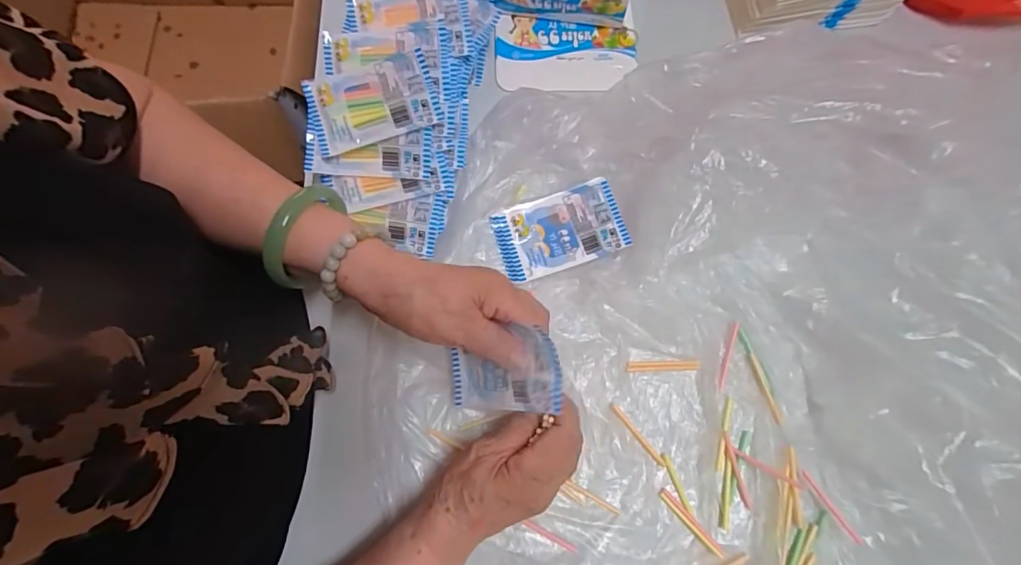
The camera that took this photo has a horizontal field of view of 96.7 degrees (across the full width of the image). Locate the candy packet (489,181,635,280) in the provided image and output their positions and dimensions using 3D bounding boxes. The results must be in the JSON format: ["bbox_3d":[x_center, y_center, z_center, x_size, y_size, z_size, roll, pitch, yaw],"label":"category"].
[{"bbox_3d":[0.045,-0.046,0.410,0.111,0.014,0.070,-17,78,-3],"label":"candy packet"}]

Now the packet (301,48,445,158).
[{"bbox_3d":[-0.114,-0.149,0.372,0.103,0.013,0.060,-17,78,-3],"label":"packet"}]

